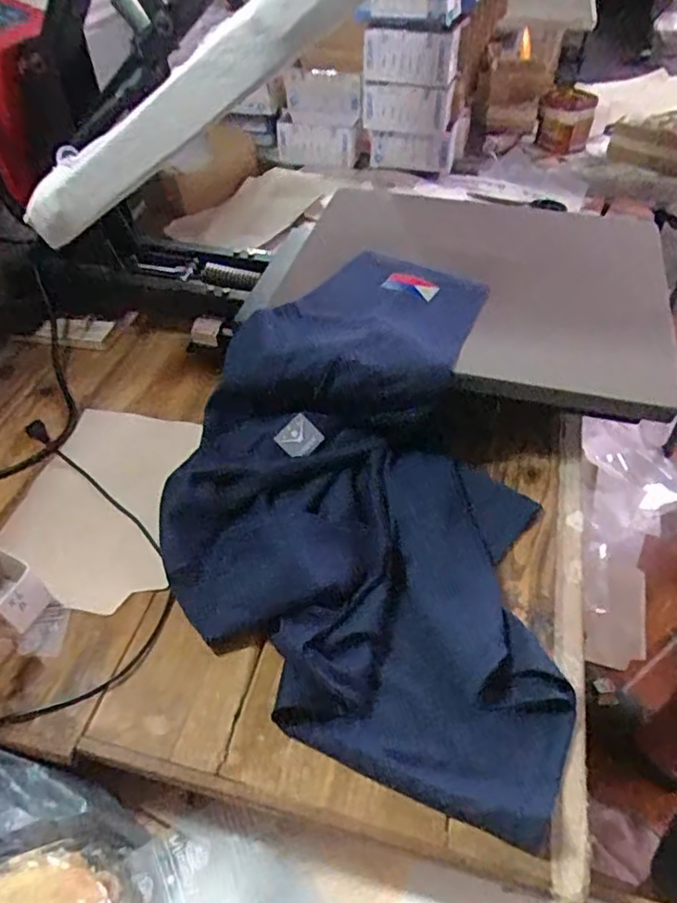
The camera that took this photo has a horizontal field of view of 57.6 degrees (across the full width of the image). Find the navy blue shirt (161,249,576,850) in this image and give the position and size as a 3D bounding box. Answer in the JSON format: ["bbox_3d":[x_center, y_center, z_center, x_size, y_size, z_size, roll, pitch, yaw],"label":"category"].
[{"bbox_3d":[0.069,0.011,0.622,0.426,0.146,0.513,19,49,19],"label":"navy blue shirt"}]

